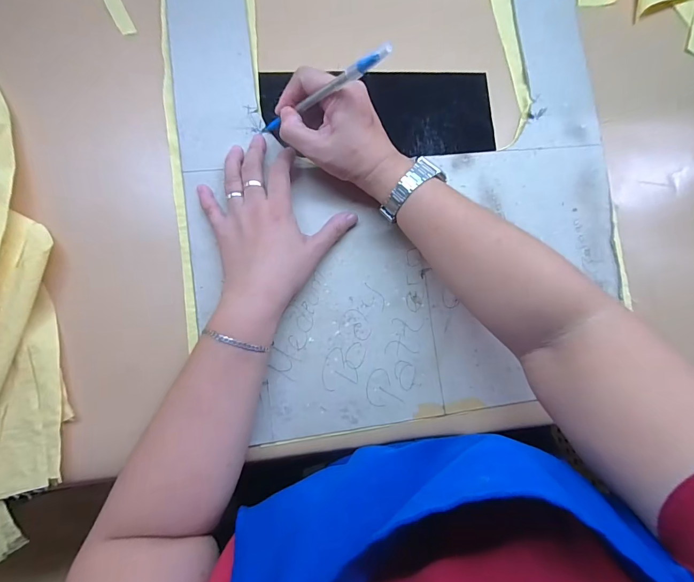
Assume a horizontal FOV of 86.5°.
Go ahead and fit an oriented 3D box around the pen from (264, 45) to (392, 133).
[{"bbox_3d":[-0.024,-0.166,0.312,0.009,0.153,0.011,6,82,-45],"label":"pen"}]

